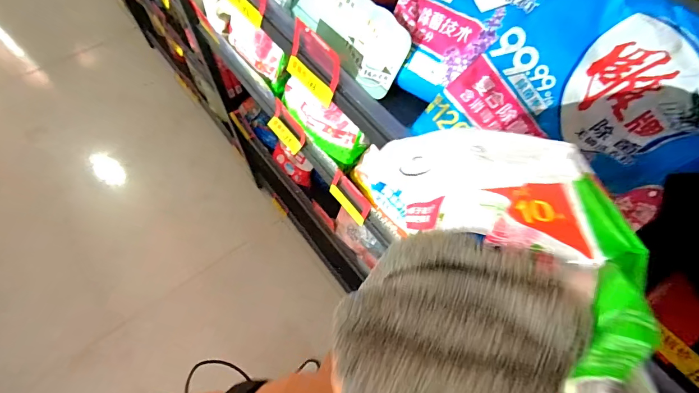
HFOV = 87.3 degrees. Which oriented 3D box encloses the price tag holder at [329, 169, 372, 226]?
[{"bbox_3d":[0.000,0.003,0.708,0.040,0.035,0.110,-36,69,-18],"label":"price tag holder"}]

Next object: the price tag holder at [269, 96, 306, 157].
[{"bbox_3d":[-0.133,-0.144,0.777,0.042,0.069,0.115,-35,69,-18],"label":"price tag holder"}]

